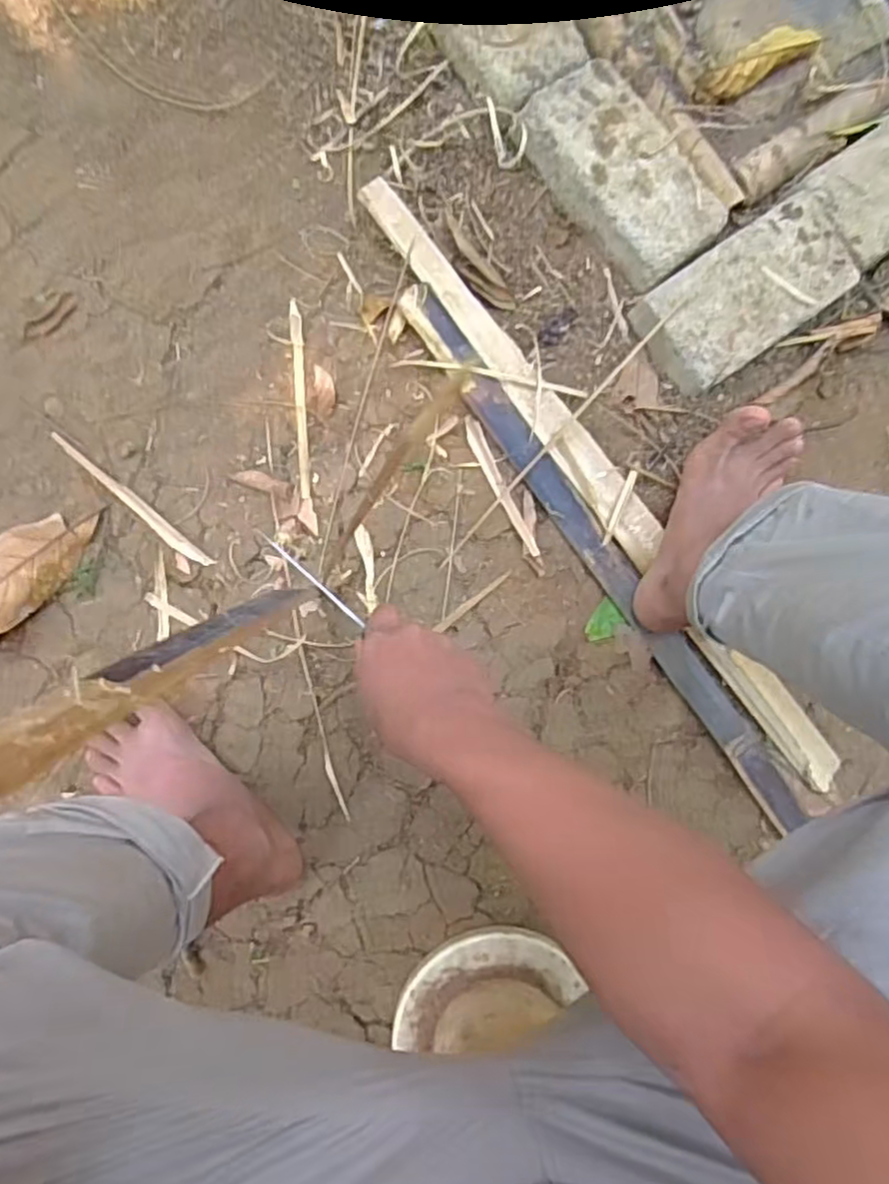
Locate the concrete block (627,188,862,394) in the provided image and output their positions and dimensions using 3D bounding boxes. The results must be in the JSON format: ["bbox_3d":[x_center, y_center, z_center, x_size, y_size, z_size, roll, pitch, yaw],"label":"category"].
[{"bbox_3d":[0.303,-0.297,0.699,0.228,0.044,0.108,-36,90,-5],"label":"concrete block"}]

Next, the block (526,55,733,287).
[{"bbox_3d":[0.171,-0.400,0.687,0.114,0.051,0.204,-39,90,-5],"label":"block"}]

